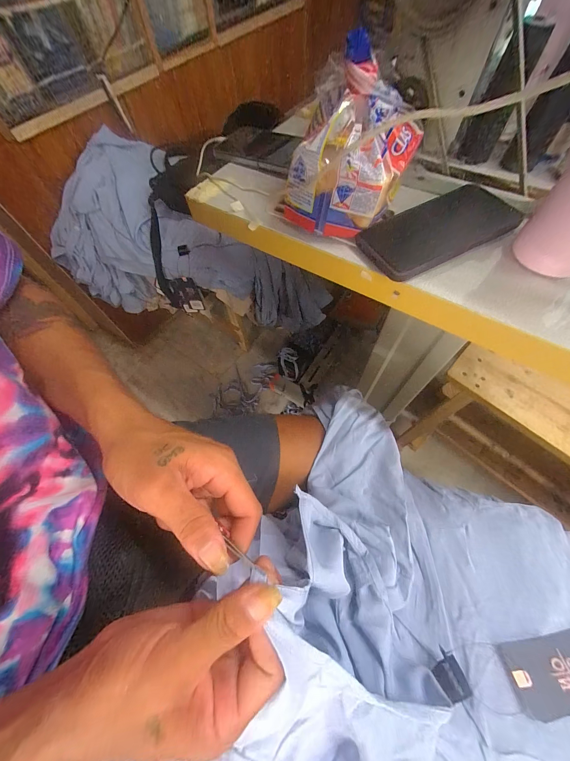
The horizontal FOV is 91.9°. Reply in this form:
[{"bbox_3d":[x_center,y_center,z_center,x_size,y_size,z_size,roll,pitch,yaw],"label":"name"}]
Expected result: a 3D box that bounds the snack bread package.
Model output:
[{"bbox_3d":[0.065,-0.229,0.276,0.116,0.111,0.105,25,67,15],"label":"snack bread package"}]

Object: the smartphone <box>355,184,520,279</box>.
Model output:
[{"bbox_3d":[0.164,-0.162,0.296,0.169,0.011,0.079,-26,65,-10],"label":"smartphone"}]

